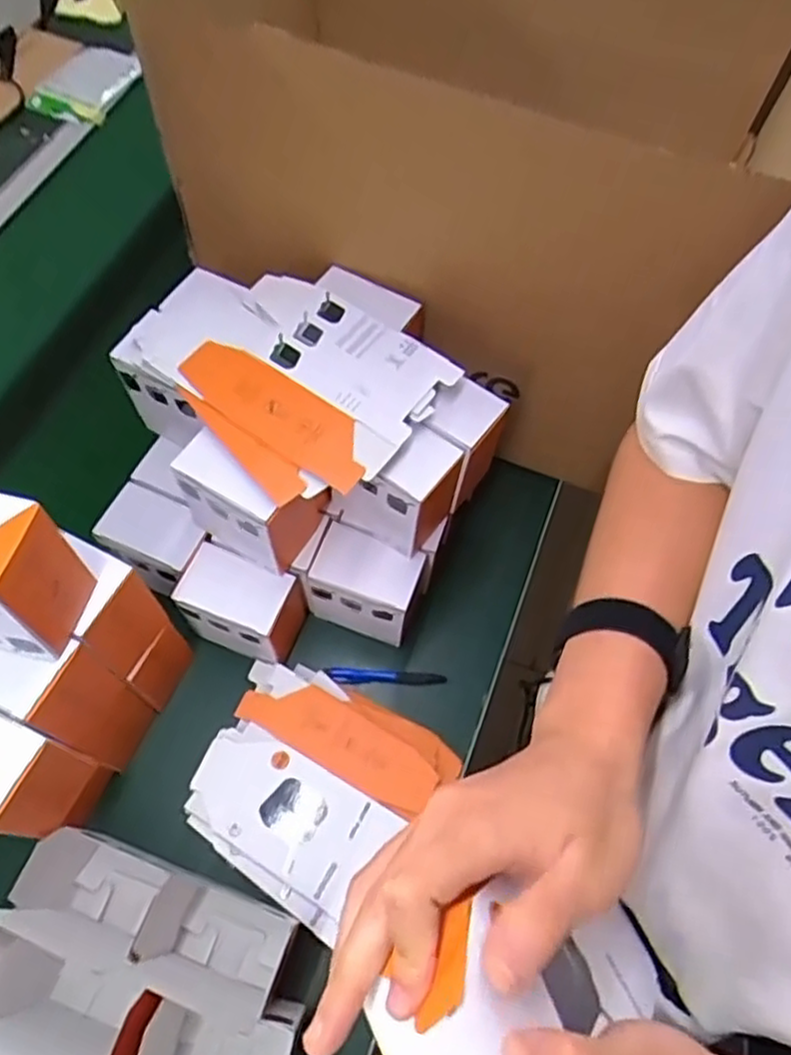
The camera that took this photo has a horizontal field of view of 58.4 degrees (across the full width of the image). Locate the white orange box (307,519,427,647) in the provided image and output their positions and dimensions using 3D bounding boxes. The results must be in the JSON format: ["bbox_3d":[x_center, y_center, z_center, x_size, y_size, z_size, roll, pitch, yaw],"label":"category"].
[{"bbox_3d":[-0.029,0.058,0.707,0.100,0.104,0.071,17,65,6],"label":"white orange box"}]

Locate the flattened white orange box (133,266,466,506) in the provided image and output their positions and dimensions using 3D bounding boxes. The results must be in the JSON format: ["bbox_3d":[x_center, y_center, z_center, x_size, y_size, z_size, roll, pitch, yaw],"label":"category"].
[{"bbox_3d":[-0.103,-0.138,0.606,0.261,0.028,0.175,34,68,13],"label":"flattened white orange box"}]

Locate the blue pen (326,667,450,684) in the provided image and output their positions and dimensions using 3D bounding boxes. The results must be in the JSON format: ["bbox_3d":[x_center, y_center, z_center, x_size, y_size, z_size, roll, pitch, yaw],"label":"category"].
[{"bbox_3d":[-0.009,0.150,0.714,0.119,0.010,0.015,1,64,-1],"label":"blue pen"}]

